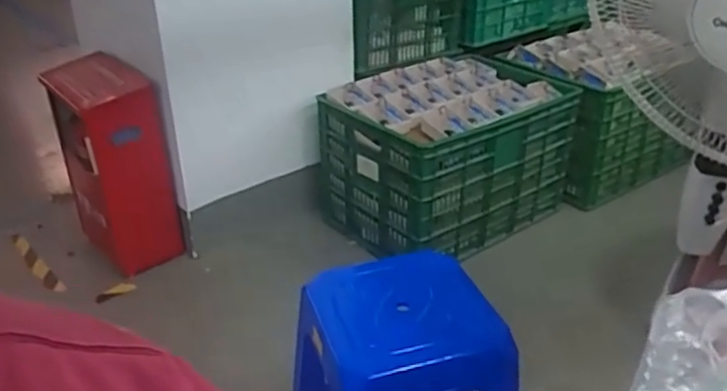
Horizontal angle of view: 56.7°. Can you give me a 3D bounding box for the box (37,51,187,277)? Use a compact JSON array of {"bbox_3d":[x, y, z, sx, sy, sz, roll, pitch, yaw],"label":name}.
[{"bbox_3d":[-0.682,-0.097,1.850,0.231,0.473,0.387,-18,33,-29],"label":"box"}]

